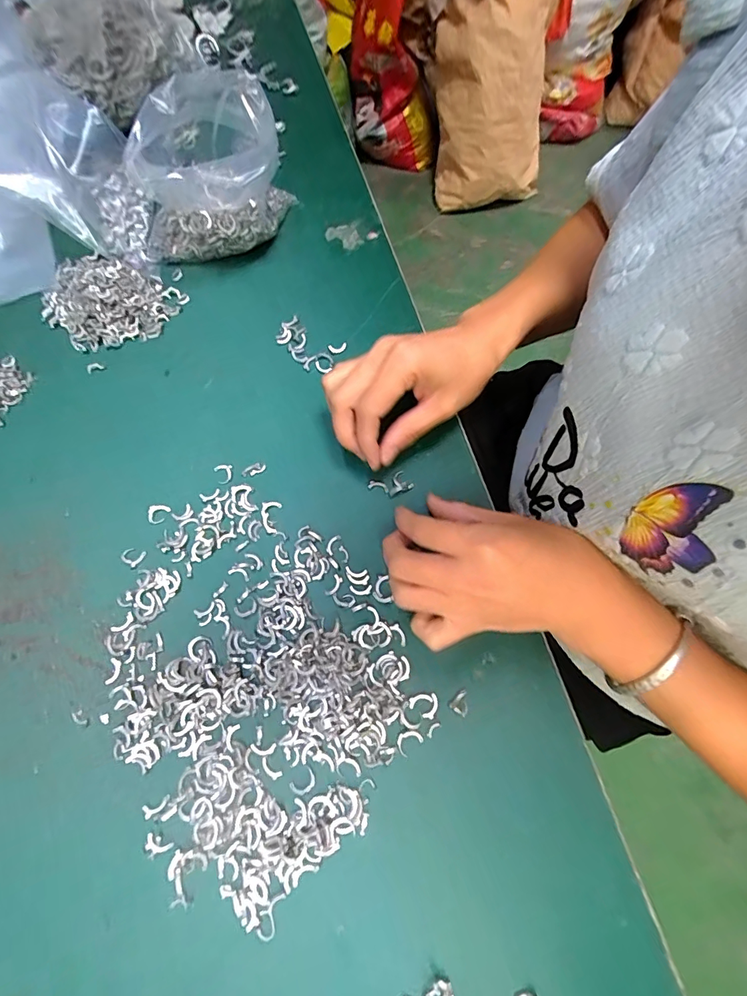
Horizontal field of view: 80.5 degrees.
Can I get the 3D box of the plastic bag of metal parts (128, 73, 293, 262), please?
[{"bbox_3d":[-0.119,-0.245,0.342,0.126,0.100,0.072,-42,74,-15],"label":"plastic bag of metal parts"}]

